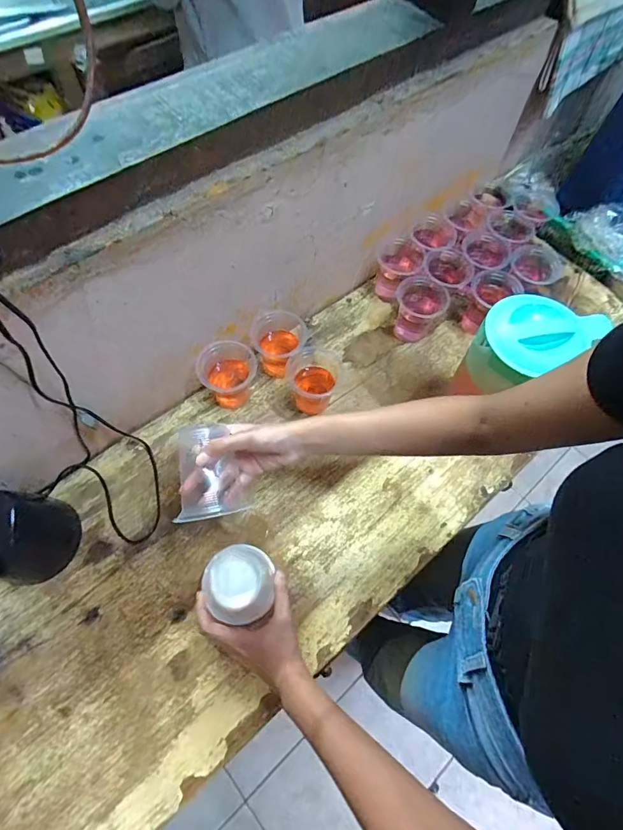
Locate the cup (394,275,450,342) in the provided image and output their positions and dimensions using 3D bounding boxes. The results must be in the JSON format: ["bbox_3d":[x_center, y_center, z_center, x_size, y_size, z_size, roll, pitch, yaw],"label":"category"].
[{"bbox_3d":[0.186,-0.184,0.736,0.088,0.090,0.084,1,65,-3],"label":"cup"}]

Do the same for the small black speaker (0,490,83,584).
[{"bbox_3d":[-0.375,0.153,0.532,0.087,0.126,0.104,25,66,8],"label":"small black speaker"}]

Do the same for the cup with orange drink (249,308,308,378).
[{"bbox_3d":[-0.056,-0.114,0.688,0.083,0.099,0.080,1,65,-3],"label":"cup with orange drink"}]

